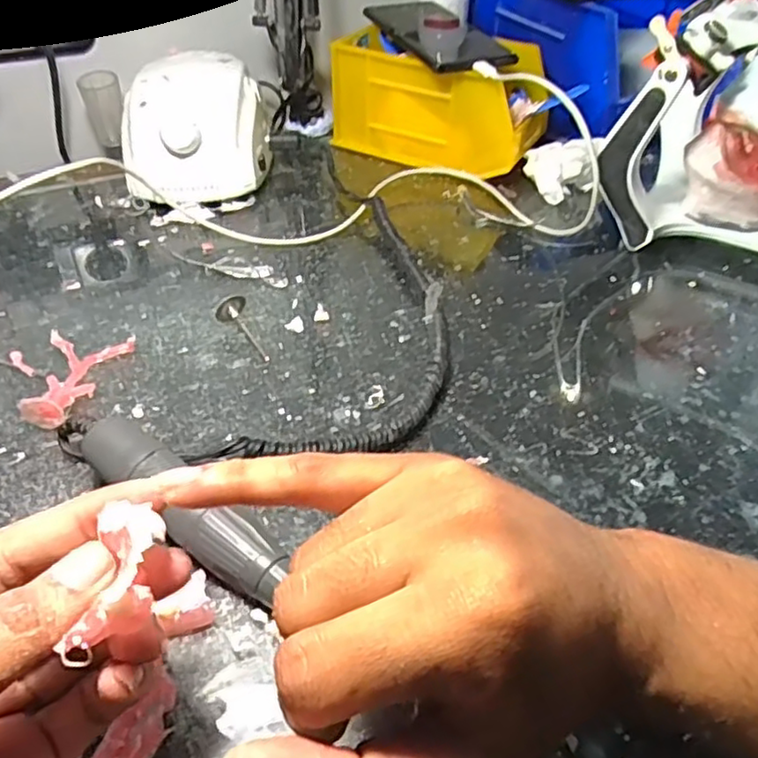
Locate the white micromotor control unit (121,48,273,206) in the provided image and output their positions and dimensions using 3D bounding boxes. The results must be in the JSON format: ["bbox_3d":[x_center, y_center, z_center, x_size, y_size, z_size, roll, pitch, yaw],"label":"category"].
[{"bbox_3d":[-0.141,-0.195,0.524,0.110,0.081,0.127,-5,43,-8],"label":"white micromotor control unit"}]

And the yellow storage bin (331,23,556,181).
[{"bbox_3d":[0.055,-0.240,0.579,0.173,0.087,0.107,24,46,22],"label":"yellow storage bin"}]

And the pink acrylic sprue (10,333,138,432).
[{"bbox_3d":[-0.163,-0.006,0.362,0.063,0.017,0.074,-19,47,-23],"label":"pink acrylic sprue"}]

